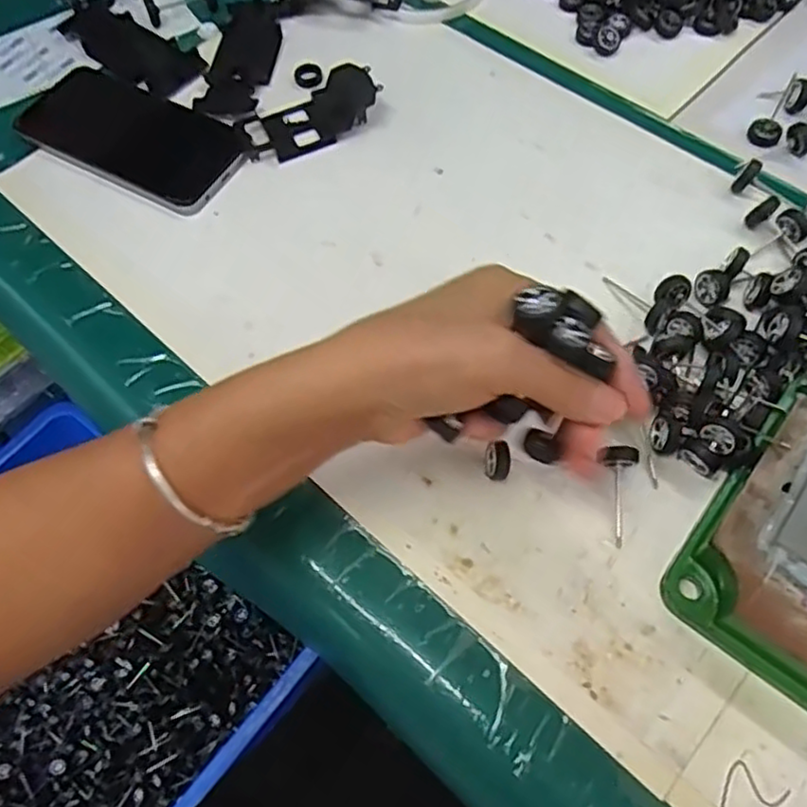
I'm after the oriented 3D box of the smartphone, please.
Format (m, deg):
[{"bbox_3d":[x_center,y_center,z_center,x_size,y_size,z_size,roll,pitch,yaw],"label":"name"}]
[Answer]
[{"bbox_3d":[-0.186,-0.182,0.475,0.168,0.011,0.079,30,68,17],"label":"smartphone"}]

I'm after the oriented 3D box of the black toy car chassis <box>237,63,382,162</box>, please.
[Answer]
[{"bbox_3d":[-0.063,-0.196,0.464,0.092,0.020,0.047,-28,64,-11],"label":"black toy car chassis"}]

